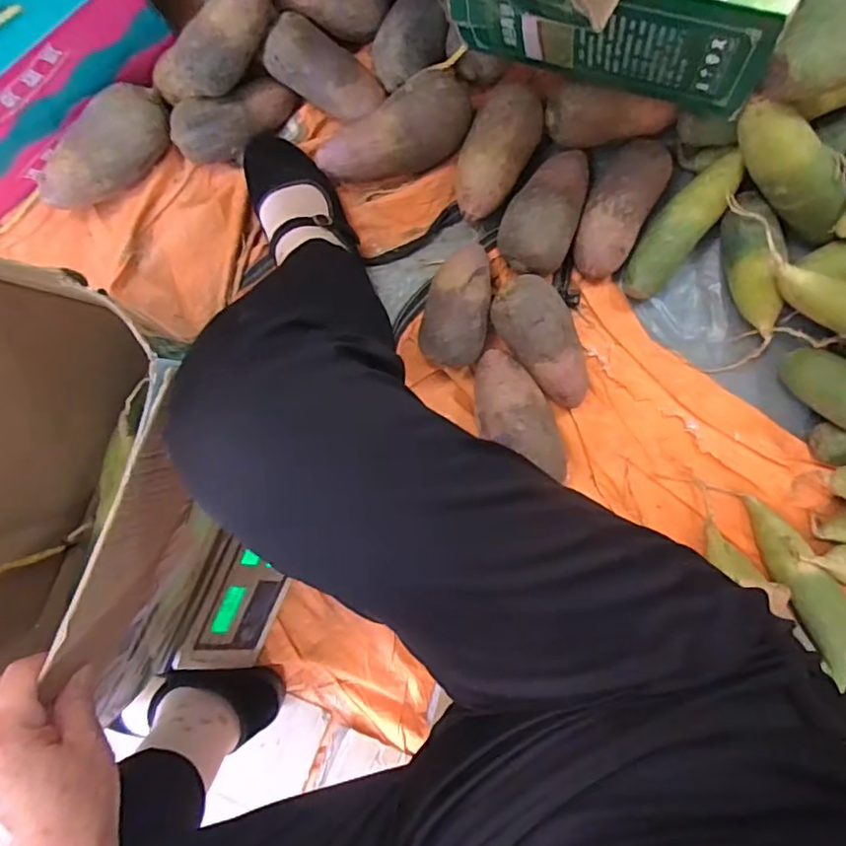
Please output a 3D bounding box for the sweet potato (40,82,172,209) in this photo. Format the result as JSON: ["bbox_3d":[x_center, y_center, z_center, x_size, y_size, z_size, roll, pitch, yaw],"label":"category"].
[{"bbox_3d":[-0.344,-0.296,0.622,0.158,0.069,0.067,-35,91,3],"label":"sweet potato"}]

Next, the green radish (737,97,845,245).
[{"bbox_3d":[0.356,-0.244,0.551,0.176,0.048,0.051,35,94,-28],"label":"green radish"}]

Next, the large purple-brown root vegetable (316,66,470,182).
[{"bbox_3d":[-0.029,-0.298,0.610,0.163,0.076,0.076,-27,92,3],"label":"large purple-brown root vegetable"}]

